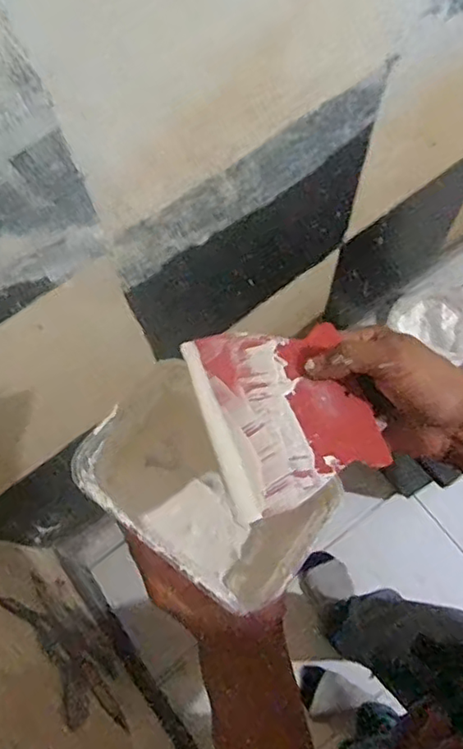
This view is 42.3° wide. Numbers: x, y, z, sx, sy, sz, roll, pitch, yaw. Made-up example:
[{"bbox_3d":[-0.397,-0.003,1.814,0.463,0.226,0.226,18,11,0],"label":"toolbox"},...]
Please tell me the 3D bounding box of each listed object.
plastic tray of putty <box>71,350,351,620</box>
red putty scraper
[{"bbox_3d":[-0.018,0.079,0.439,0.171,0.055,0.117,38,75,14],"label":"plastic tray of putty"},{"bbox_3d":[0.035,0.020,0.387,0.104,0.004,0.119,-17,69,-14],"label":"red putty scraper"}]

